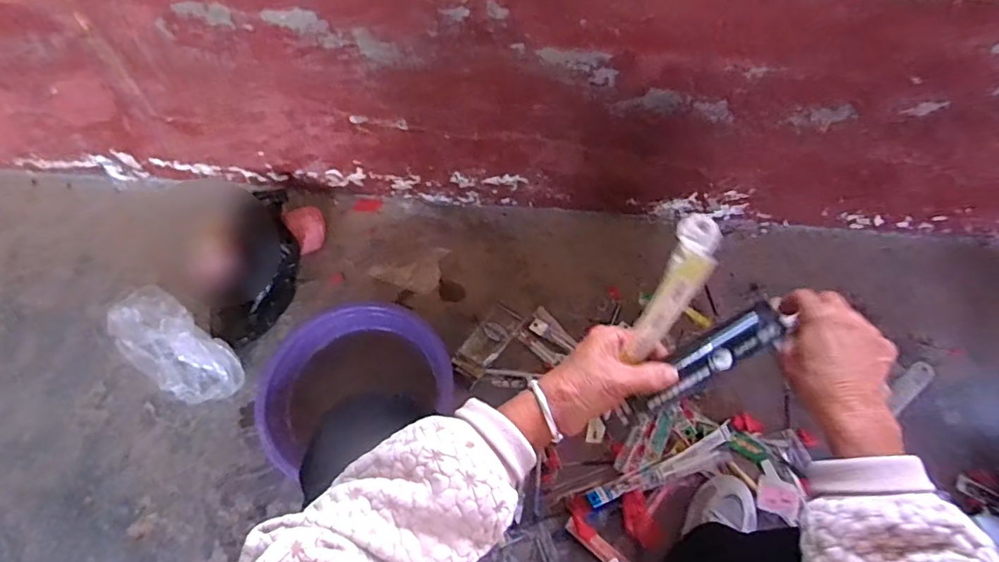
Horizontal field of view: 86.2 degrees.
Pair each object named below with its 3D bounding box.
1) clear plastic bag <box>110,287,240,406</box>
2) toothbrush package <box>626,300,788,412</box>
[{"bbox_3d":[-0.545,0.116,0.901,0.238,0.097,0.120,31,65,16],"label":"clear plastic bag"},{"bbox_3d":[0.169,0.062,0.427,0.140,0.021,0.033,-32,66,-8],"label":"toothbrush package"}]

